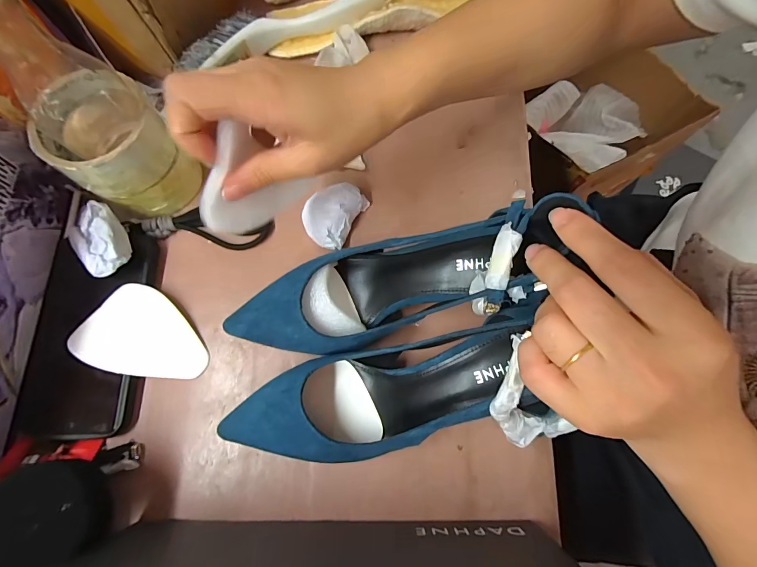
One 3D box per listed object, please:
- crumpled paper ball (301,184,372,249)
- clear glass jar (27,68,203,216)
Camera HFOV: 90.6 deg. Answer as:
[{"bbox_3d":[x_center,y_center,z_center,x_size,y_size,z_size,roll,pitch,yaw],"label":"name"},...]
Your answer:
[{"bbox_3d":[-0.039,-0.062,0.323,0.038,0.030,0.060,28,77,8],"label":"crumpled paper ball"},{"bbox_3d":[-0.207,-0.108,0.306,0.080,0.090,0.080,-38,78,-9],"label":"clear glass jar"}]

